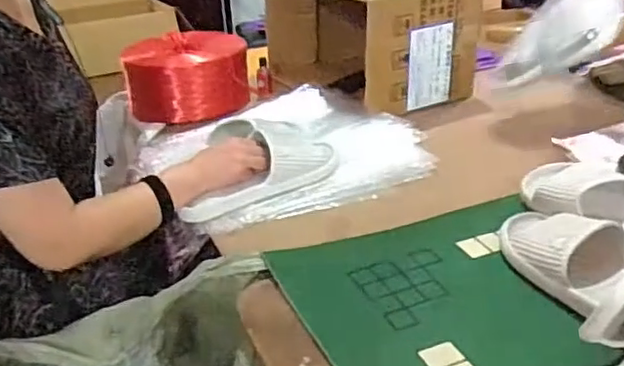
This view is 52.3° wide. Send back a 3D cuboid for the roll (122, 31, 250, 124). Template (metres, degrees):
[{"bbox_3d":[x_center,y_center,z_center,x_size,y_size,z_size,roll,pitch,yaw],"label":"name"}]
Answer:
[{"bbox_3d":[-0.267,-0.241,1.389,0.251,0.168,0.228,-6,26,-4],"label":"roll"}]

